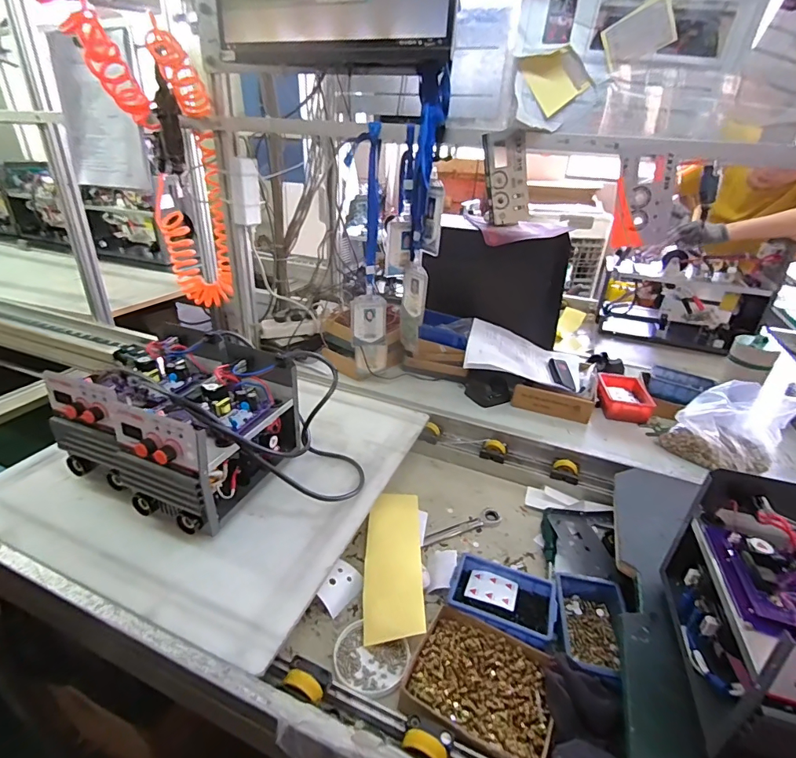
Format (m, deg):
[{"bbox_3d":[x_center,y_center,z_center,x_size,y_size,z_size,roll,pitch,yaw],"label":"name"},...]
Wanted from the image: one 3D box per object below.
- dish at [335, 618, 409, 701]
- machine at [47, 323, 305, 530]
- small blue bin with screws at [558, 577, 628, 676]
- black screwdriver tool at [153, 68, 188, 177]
[{"bbox_3d":[-0.039,0.371,0.574,0.096,0.017,0.091,3,28,-2],"label":"dish"},{"bbox_3d":[-0.340,0.075,0.728,0.310,0.191,0.252,17,30,24],"label":"machine"},{"bbox_3d":[0.272,0.351,0.610,0.094,0.047,0.141,8,28,9],"label":"small blue bin with screws"},{"bbox_3d":[-0.472,-0.520,0.899,0.052,0.229,0.053,-12,66,-27],"label":"black screwdriver tool"}]

